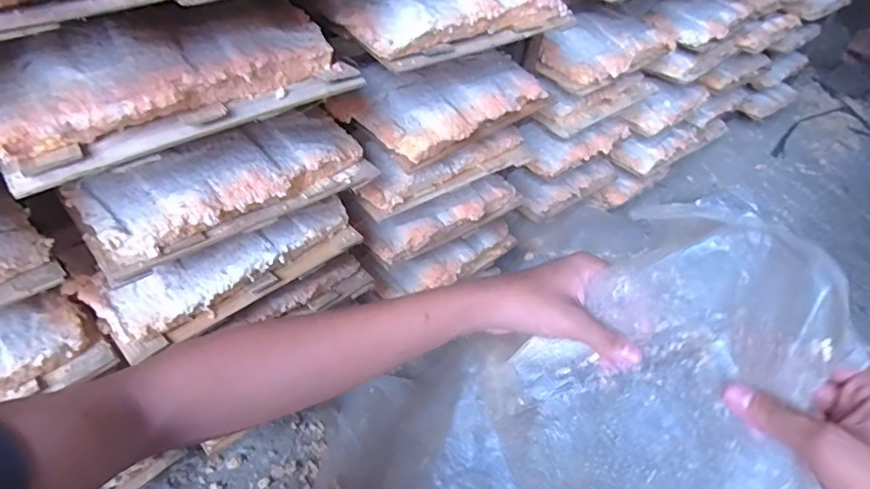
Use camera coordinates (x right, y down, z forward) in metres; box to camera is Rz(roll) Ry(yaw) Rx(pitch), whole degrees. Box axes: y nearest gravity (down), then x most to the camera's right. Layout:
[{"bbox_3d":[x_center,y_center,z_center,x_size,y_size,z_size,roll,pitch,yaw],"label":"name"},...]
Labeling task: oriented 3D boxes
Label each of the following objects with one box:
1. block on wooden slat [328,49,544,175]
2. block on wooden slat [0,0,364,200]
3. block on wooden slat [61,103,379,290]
[{"bbox_3d":[0.011,-0.152,0.534,0.215,0.054,0.111,-29,55,-30],"label":"block on wooden slat"},{"bbox_3d":[-0.174,-0.112,0.333,0.220,0.052,0.100,-25,53,-27],"label":"block on wooden slat"},{"bbox_3d":[-0.164,-0.054,0.414,0.222,0.041,0.091,-30,55,-30],"label":"block on wooden slat"}]

